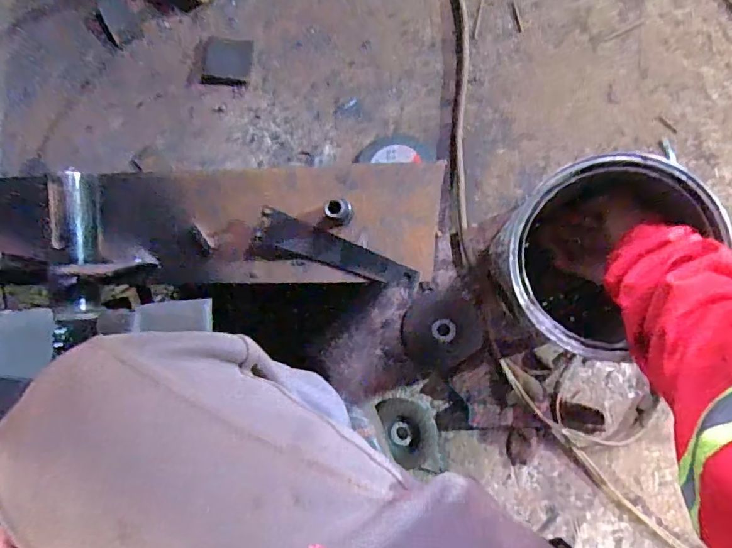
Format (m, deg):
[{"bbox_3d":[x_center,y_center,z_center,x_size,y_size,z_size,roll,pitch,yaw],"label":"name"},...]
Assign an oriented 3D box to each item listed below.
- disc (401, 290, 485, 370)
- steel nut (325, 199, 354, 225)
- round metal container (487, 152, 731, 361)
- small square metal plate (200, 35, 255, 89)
[{"bbox_3d":[0.091,0.066,0.608,0.097,0.006,0.088,-36,88,6],"label":"disc"},{"bbox_3d":[-0.020,-0.051,0.402,0.019,0.034,0.019,31,95,4],"label":"steel nut"},{"bbox_3d":[0.205,-0.020,0.483,0.146,0.182,0.160,0,92,6],"label":"round metal container"},{"bbox_3d":[-0.172,-0.263,0.620,0.060,0.005,0.057,11,93,6],"label":"small square metal plate"}]

